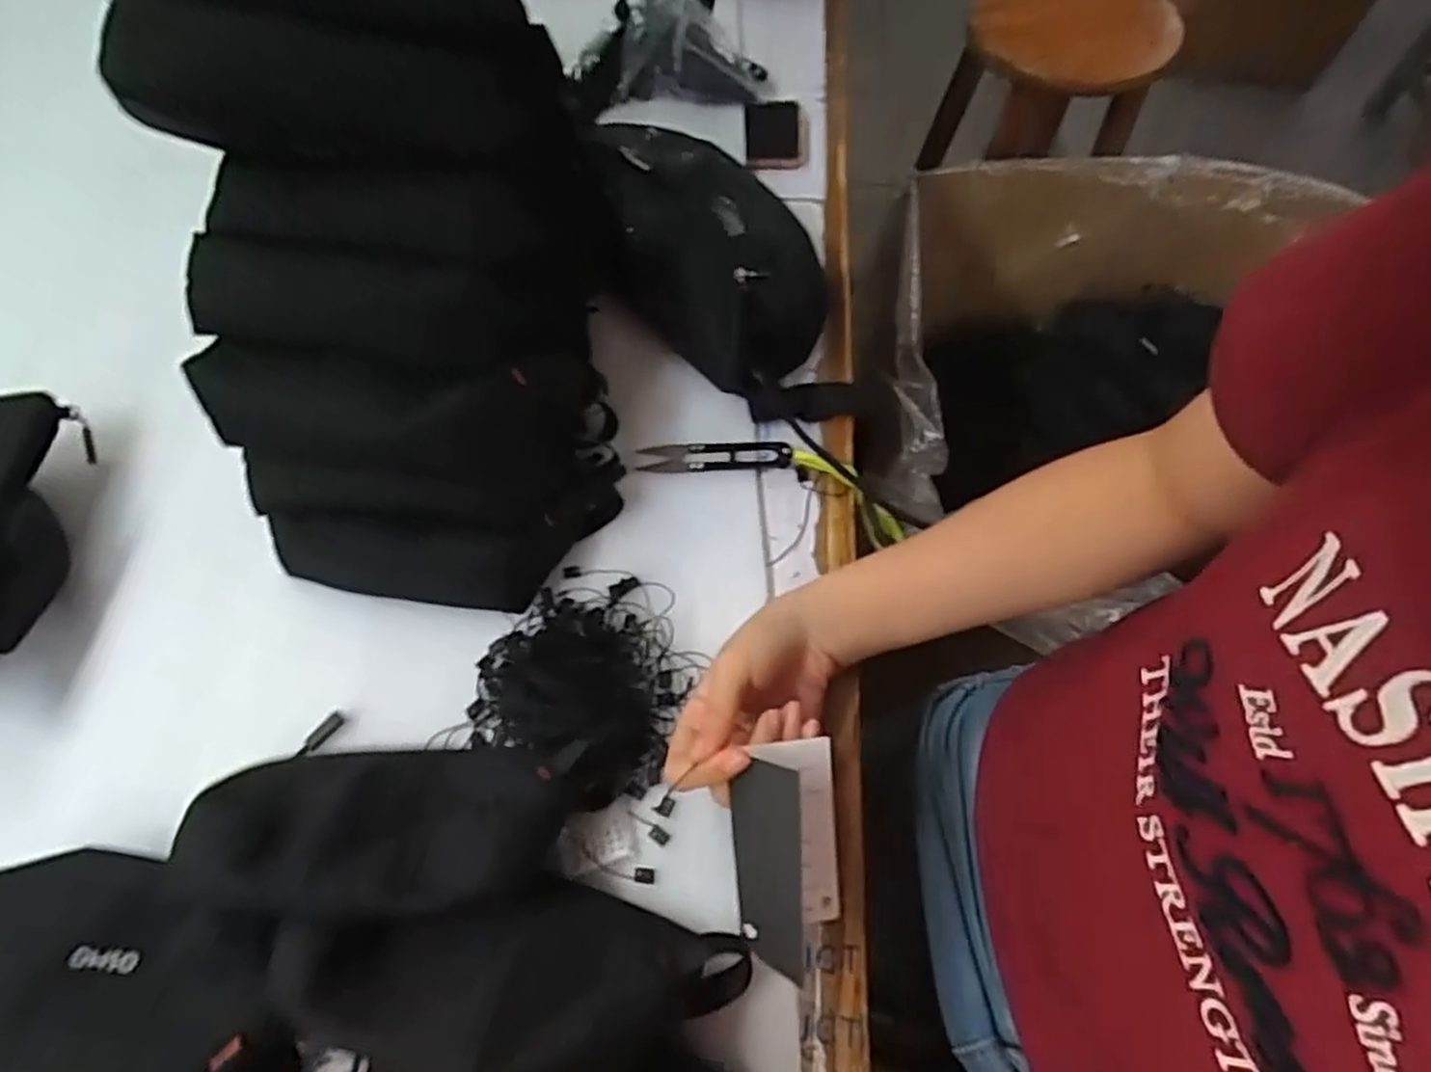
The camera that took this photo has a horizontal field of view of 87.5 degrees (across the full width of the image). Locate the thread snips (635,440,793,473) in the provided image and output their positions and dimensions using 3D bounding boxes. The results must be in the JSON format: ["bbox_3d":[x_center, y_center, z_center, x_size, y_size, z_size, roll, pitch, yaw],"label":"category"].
[{"bbox_3d":[-0.001,-0.054,0.502,0.101,0.009,0.022,-1,62,-1],"label":"thread snips"}]

